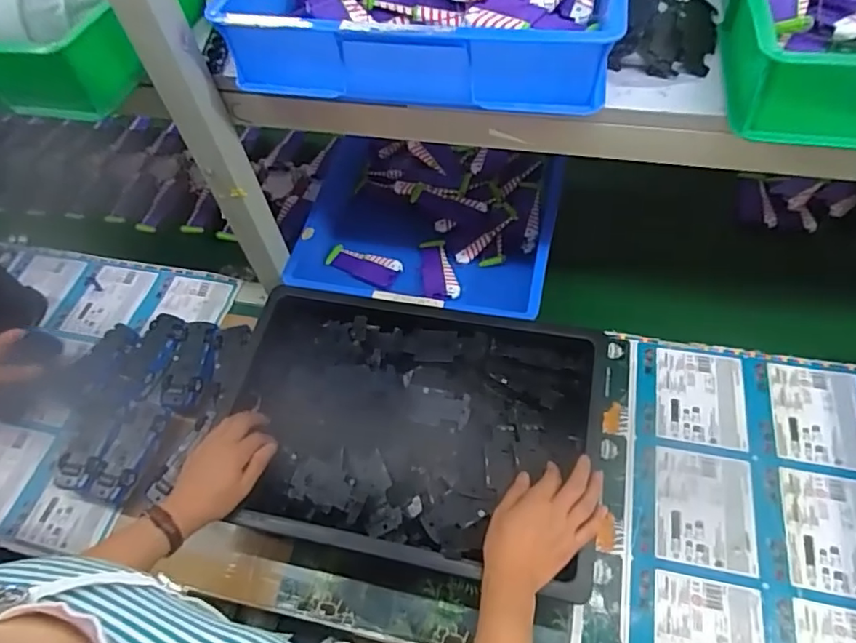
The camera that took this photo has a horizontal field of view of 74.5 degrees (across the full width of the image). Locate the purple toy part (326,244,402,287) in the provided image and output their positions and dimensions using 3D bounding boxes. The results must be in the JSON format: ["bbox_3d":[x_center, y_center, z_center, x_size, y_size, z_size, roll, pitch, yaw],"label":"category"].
[{"bbox_3d":[-0.105,-0.088,0.890,0.121,0.011,0.050,14,58,14],"label":"purple toy part"}]

